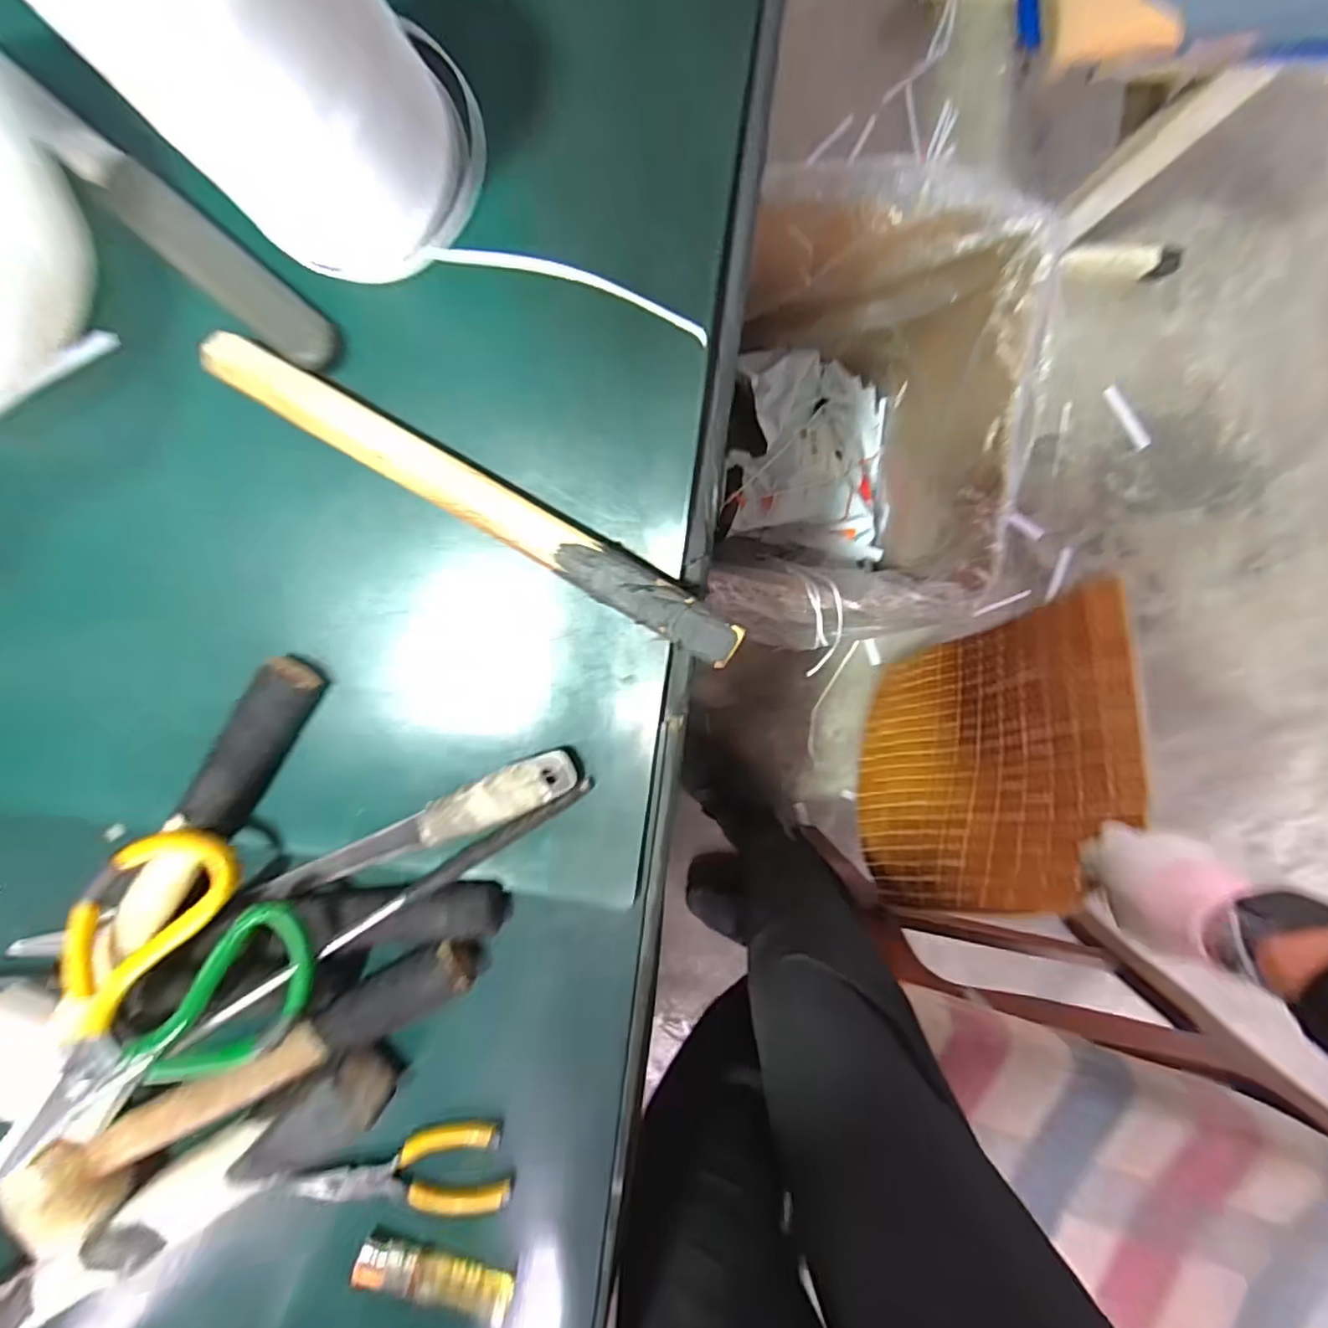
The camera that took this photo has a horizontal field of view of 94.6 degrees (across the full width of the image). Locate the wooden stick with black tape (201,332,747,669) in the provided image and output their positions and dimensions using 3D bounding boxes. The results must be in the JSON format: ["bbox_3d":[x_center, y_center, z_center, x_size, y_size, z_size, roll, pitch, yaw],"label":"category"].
[{"bbox_3d":[-0.081,-0.072,0.268,0.255,0.022,0.021,30,98,-3],"label":"wooden stick with black tape"}]

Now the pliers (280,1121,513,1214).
[{"bbox_3d":[-0.142,0.271,0.327,0.116,0.018,0.035,-2,98,2],"label":"pliers"}]

